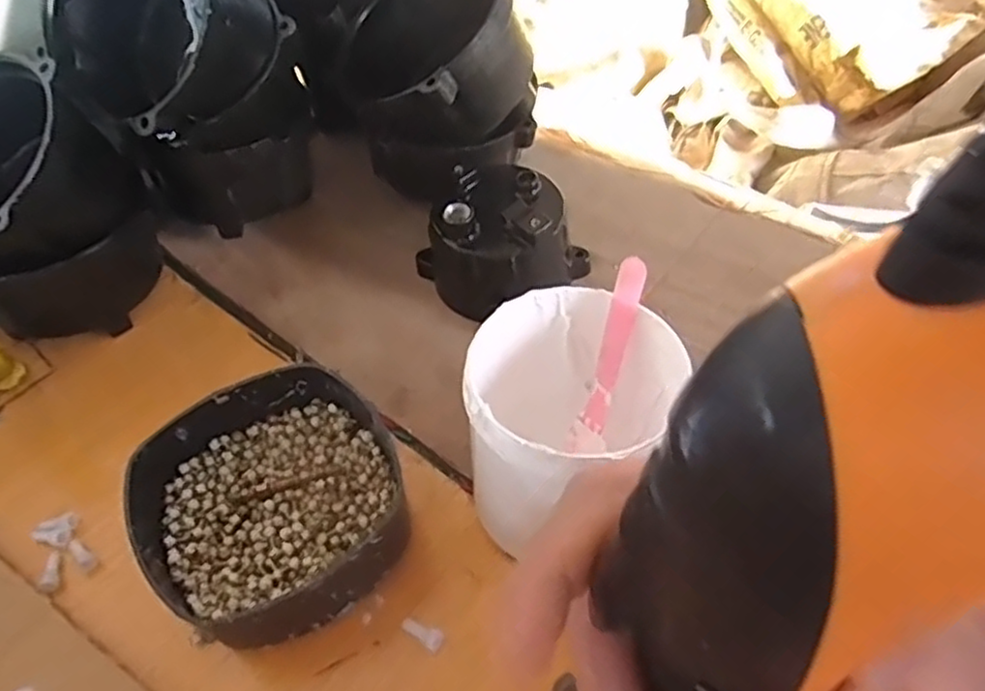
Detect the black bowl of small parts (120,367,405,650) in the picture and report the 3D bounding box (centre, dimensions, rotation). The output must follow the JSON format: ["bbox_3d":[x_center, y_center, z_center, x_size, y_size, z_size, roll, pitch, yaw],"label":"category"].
[{"bbox_3d":[-0.106,0.078,0.339,0.120,0.054,0.123,-2,51,3],"label":"black bowl of small parts"}]

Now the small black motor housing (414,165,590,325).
[{"bbox_3d":[0.005,-0.071,0.436,0.088,0.066,0.091,-39,58,-24],"label":"small black motor housing"}]

